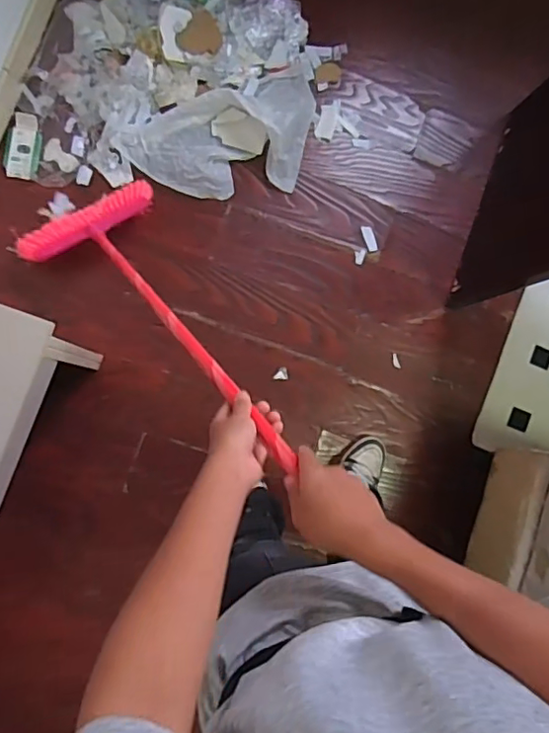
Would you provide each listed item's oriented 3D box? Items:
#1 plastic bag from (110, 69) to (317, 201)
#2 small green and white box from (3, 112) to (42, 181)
[{"bbox_3d":[-0.115,-0.540,1.326,0.497,0.074,0.275,-18,89,-8],"label":"plastic bag"},{"bbox_3d":[-0.597,-0.522,1.315,0.083,0.016,0.160,5,86,-7],"label":"small green and white box"}]

